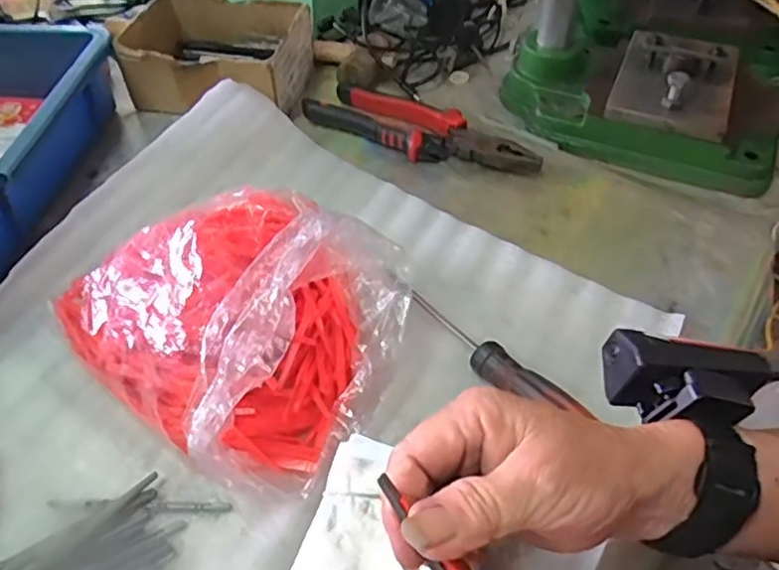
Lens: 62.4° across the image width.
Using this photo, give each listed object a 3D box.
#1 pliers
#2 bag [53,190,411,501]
[{"bbox_3d":[0.029,-0.142,0.591,0.220,0.026,0.059,23,53,20],"label":"pliers"},{"bbox_3d":[-0.110,0.015,0.393,0.211,0.113,0.152,22,52,19],"label":"bag"}]

